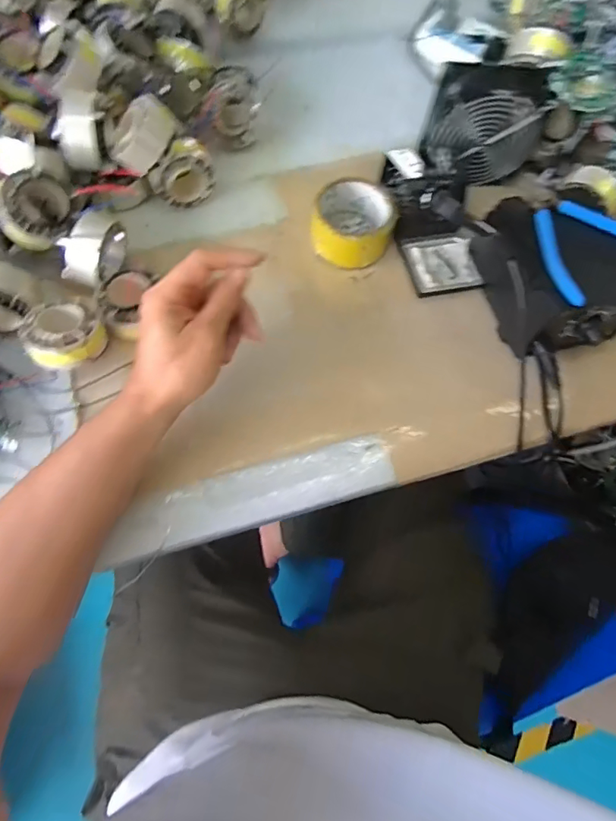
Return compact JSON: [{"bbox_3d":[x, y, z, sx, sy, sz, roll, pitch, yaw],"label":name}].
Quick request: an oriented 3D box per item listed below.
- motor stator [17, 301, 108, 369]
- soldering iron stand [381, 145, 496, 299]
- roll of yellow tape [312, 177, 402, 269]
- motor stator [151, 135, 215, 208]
[{"bbox_3d":[-0.224,-0.068,0.444,0.064,0.041,0.065,1,67,-3],"label":"motor stator"},{"bbox_3d":[0.138,-0.211,0.519,0.092,0.066,0.164,-5,68,-5],"label":"soldering iron stand"},{"bbox_3d":[0.050,-0.202,0.520,0.084,0.046,0.087,1,67,-3],"label":"roll of yellow tape"},{"bbox_3d":[-0.137,-0.261,0.529,0.070,0.069,0.040,-14,69,-9],"label":"motor stator"}]

